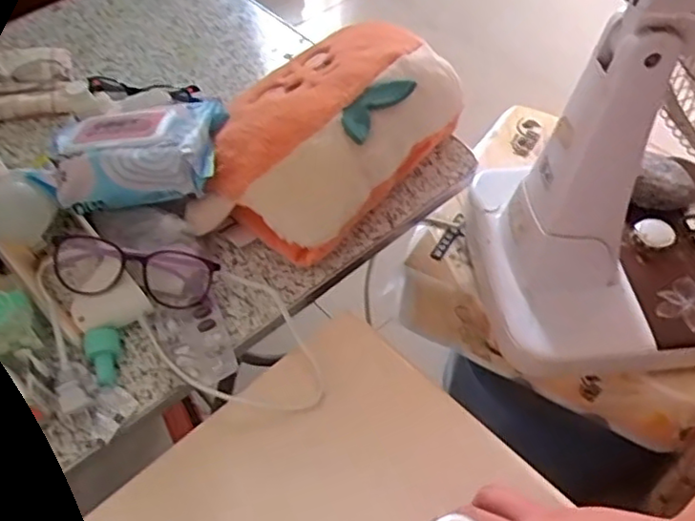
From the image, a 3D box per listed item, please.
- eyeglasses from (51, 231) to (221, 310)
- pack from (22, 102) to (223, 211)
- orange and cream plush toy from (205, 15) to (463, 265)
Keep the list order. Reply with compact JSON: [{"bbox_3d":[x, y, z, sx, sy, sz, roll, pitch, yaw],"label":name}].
[{"bbox_3d":[-0.184,0.007,0.565,0.137,0.042,0.051,11,51,-14],"label":"eyeglasses"},{"bbox_3d":[-0.194,-0.101,0.590,0.157,0.054,0.095,-1,53,-1],"label":"pack"},{"bbox_3d":[-0.018,-0.124,0.637,0.168,0.117,0.255,34,60,23],"label":"orange and cream plush toy"}]

